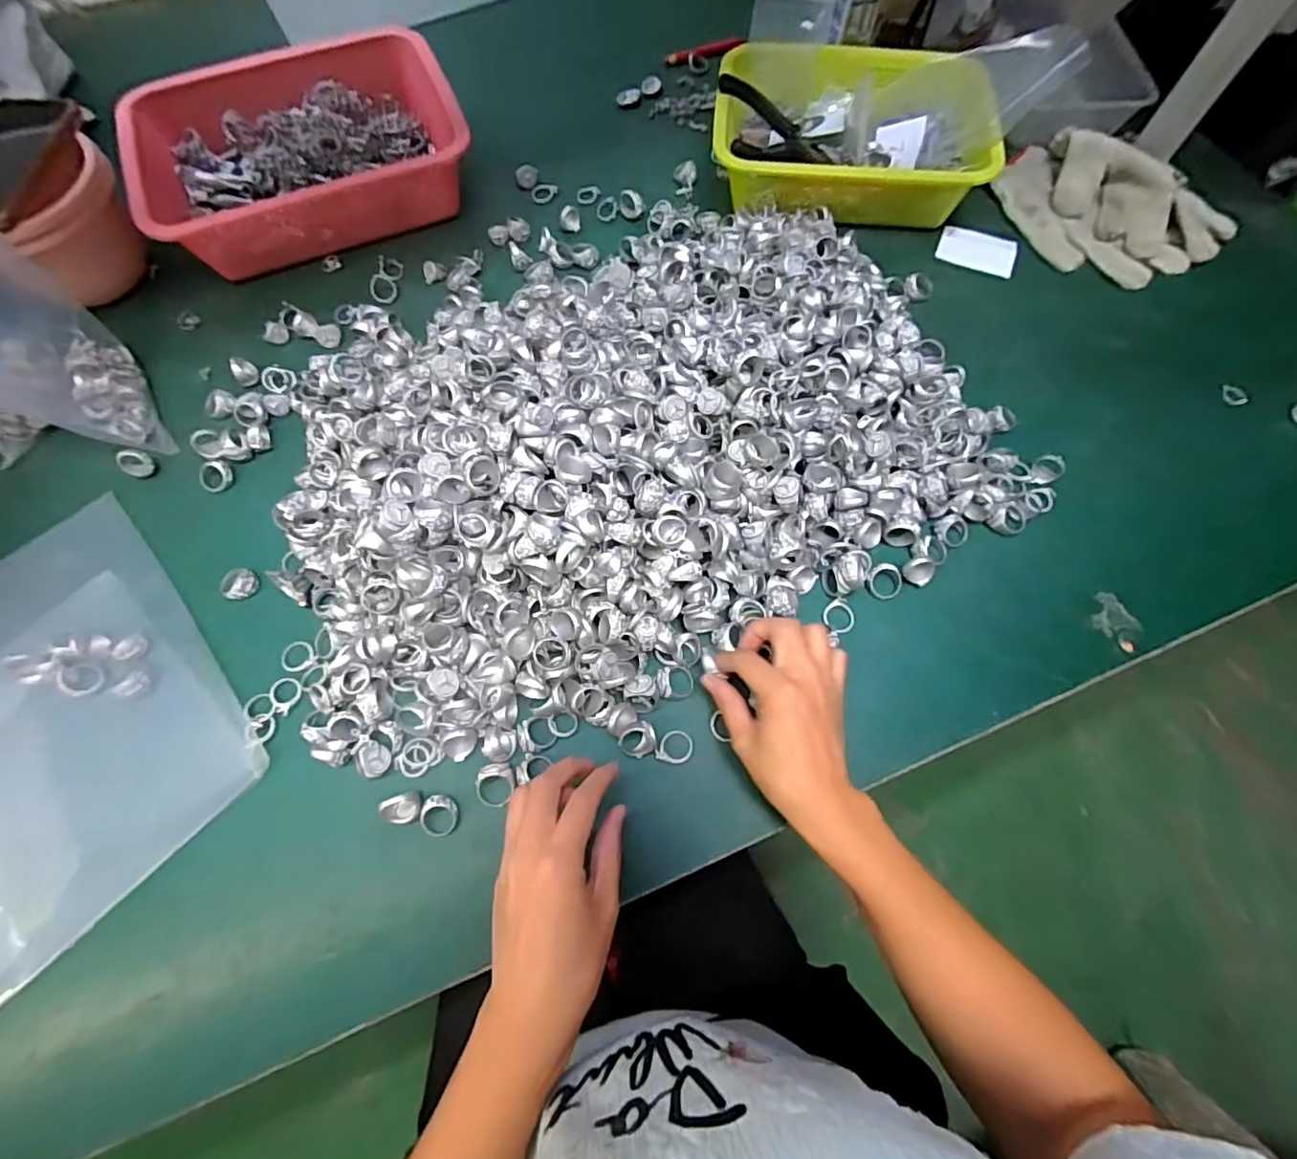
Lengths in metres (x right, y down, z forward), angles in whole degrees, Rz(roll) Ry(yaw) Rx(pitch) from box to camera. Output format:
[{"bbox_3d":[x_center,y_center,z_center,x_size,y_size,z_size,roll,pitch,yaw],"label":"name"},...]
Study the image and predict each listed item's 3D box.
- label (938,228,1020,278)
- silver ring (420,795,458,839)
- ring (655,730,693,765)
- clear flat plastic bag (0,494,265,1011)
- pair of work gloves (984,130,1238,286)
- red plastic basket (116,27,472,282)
[{"bbox_3d":[0.337,-0.338,0.589,0.074,0.006,0.051,20,73,12],"label":"label"},{"bbox_3d":[-0.140,0.158,0.384,0.021,0.013,0.026,8,69,2],"label":"silver ring"},{"bbox_3d":[0.019,0.117,0.401,0.022,0.004,0.024,0,69,-1],"label":"ring"},{"bbox_3d":[-0.465,0.135,0.391,0.322,0.015,0.283,-42,75,-15],"label":"clear flat plastic bag"},{"bbox_3d":[0.466,-0.376,0.577,0.222,0.040,0.143,33,72,11],"label":"pair of work gloves"},{"bbox_3d":[-0.343,-0.422,0.579,0.303,0.081,0.191,-23,71,-10],"label":"red plastic basket"}]

